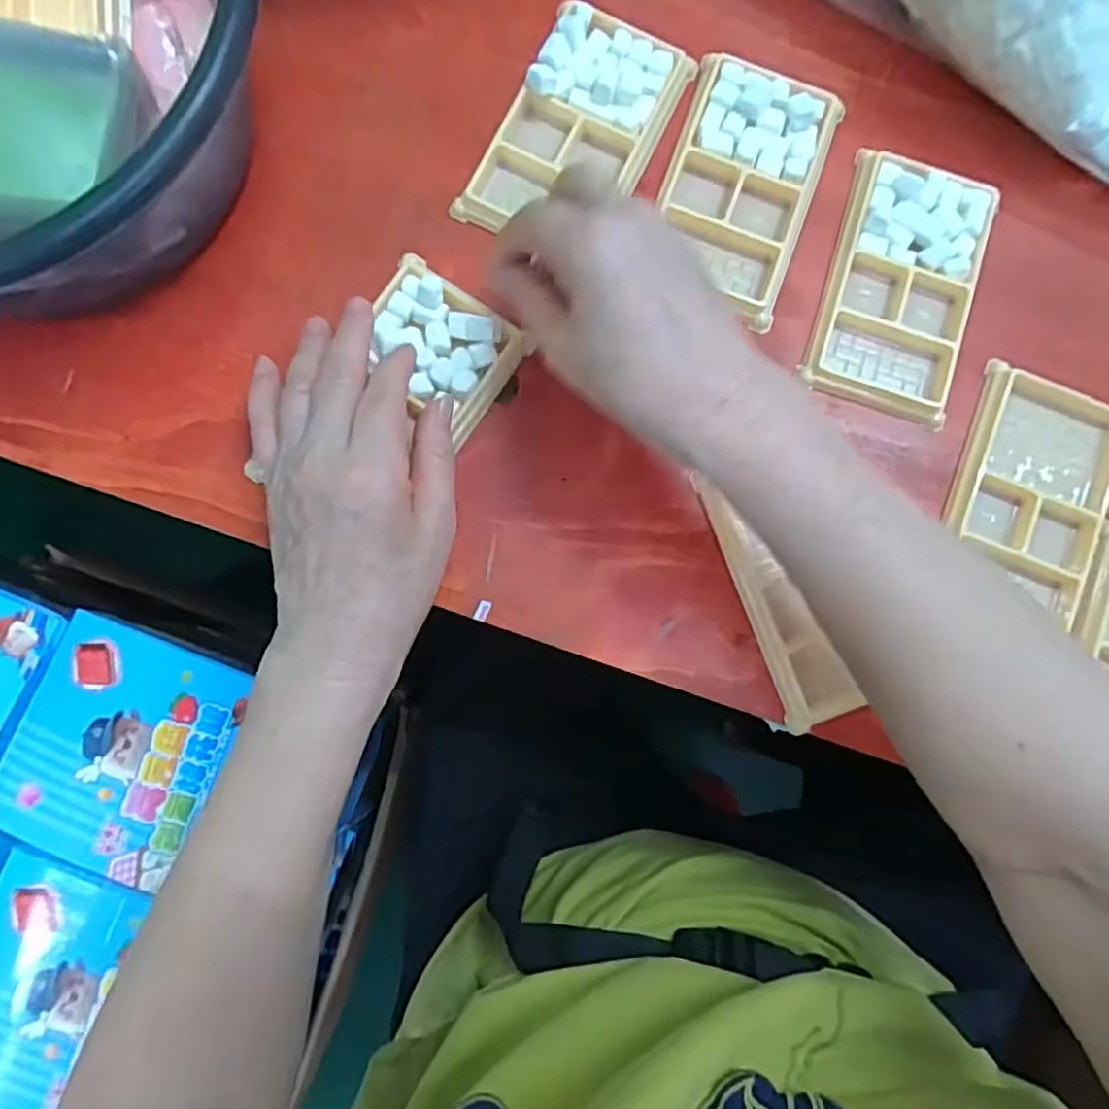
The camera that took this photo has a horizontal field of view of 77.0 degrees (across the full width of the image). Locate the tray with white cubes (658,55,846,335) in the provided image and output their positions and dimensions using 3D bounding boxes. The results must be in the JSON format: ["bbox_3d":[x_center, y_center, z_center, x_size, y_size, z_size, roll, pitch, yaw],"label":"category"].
[{"bbox_3d":[0.097,-0.192,0.364,0.075,0.013,0.131,18,83,-1],"label":"tray with white cubes"}]

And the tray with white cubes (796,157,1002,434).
[{"bbox_3d":[0.182,-0.141,0.362,0.073,0.011,0.130,17,83,-1],"label":"tray with white cubes"}]

